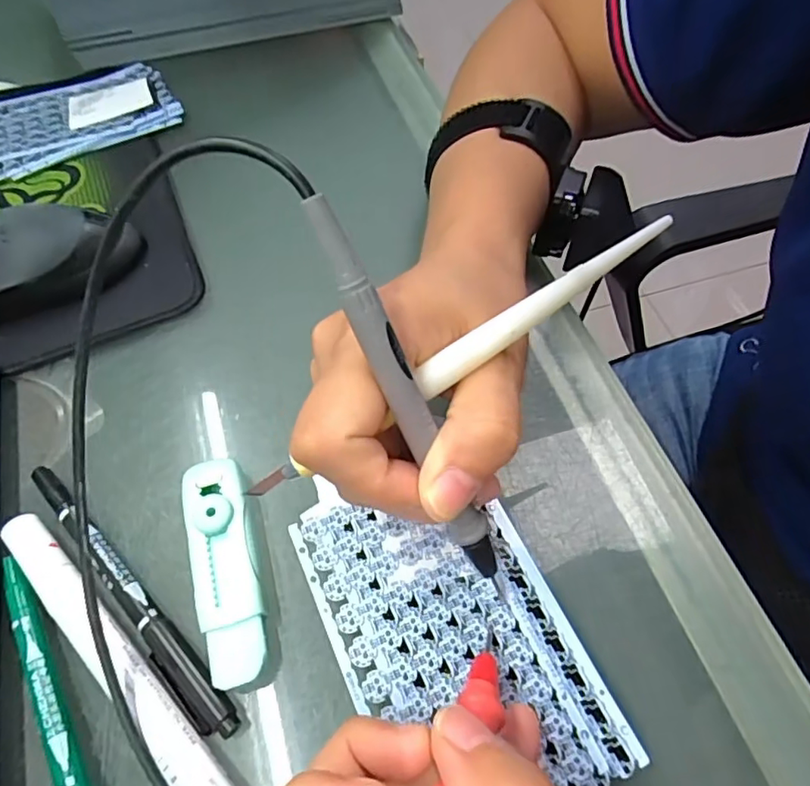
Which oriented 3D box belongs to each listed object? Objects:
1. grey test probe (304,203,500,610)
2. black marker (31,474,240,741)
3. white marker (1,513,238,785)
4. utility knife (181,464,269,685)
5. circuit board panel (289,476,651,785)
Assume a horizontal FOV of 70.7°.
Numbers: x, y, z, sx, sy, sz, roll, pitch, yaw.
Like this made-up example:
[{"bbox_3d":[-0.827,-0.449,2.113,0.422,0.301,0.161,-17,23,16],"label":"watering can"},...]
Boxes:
[{"bbox_3d":[0.005,0.010,0.170,0.014,0.142,0.014,11,47,42],"label":"grey test probe"},{"bbox_3d":[-0.109,0.075,0.221,0.012,0.010,0.138,-40,66,-20],"label":"black marker"},{"bbox_3d":[-0.104,0.095,0.207,0.144,0.013,0.017,38,67,22],"label":"white marker"},{"bbox_3d":[-0.070,0.066,0.222,0.025,0.018,0.085,-15,60,-7],"label":"utility knife"},{"bbox_3d":[0.015,0.081,0.198,0.075,0.009,0.119,-19,59,-18],"label":"circuit board panel"}]

